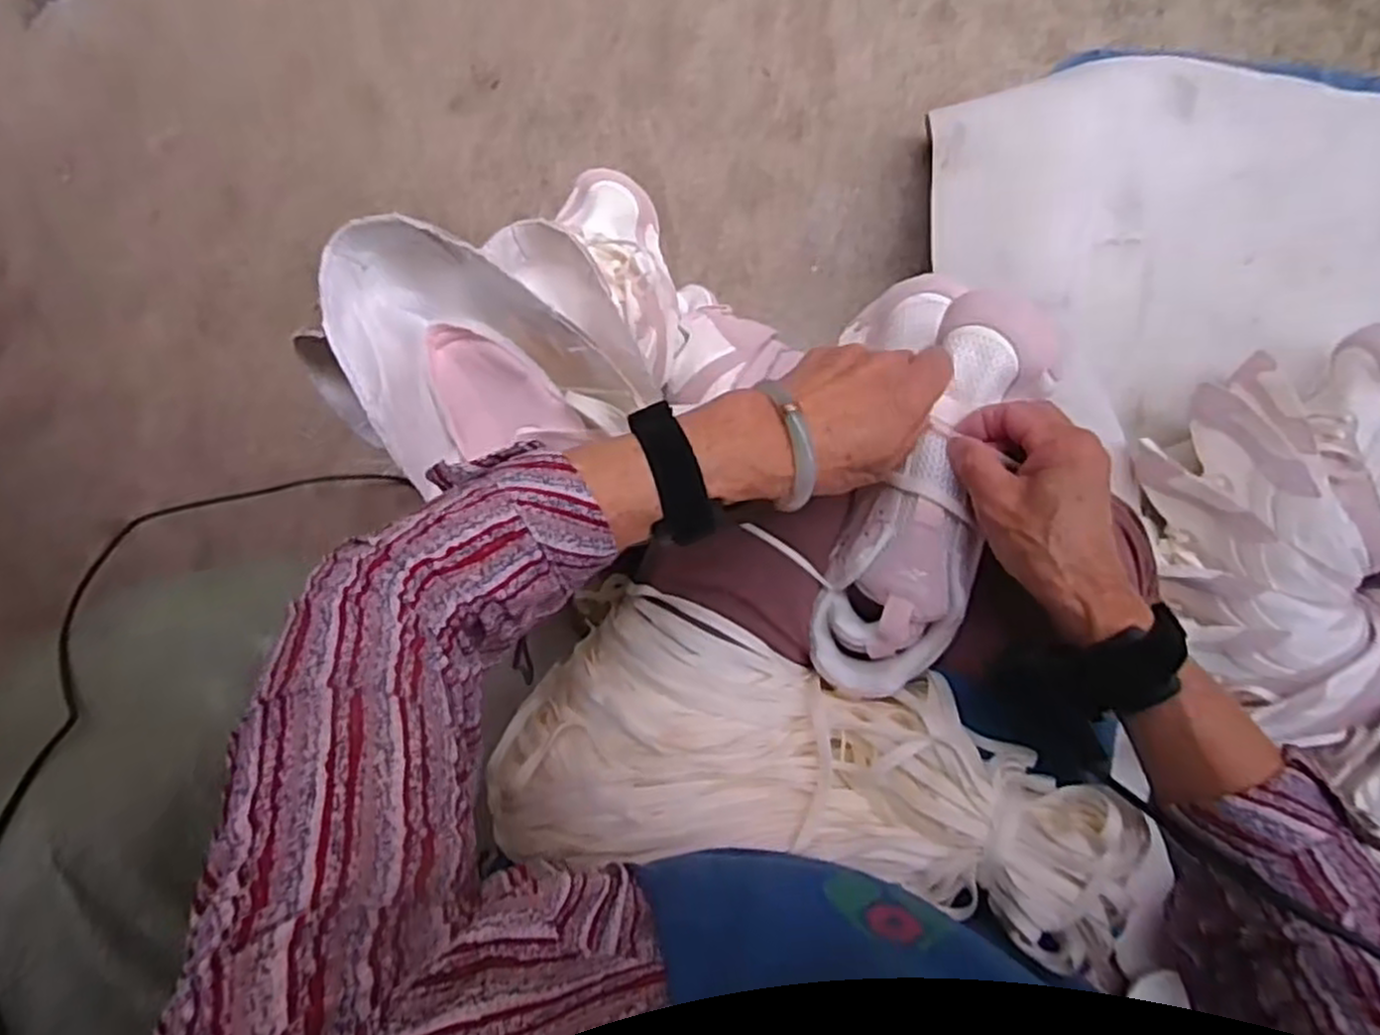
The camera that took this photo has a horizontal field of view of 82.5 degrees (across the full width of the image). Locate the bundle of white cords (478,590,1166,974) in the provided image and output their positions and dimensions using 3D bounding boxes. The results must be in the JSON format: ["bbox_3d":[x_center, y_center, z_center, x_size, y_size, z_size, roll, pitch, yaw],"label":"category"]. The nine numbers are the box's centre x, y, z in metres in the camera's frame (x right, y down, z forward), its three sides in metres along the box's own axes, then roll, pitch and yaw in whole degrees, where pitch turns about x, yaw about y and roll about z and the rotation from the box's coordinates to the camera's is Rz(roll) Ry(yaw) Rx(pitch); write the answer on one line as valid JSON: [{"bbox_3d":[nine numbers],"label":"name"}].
[{"bbox_3d":[0.066,0.148,0.467,0.362,0.097,0.151,10,93,5],"label":"bundle of white cords"}]

